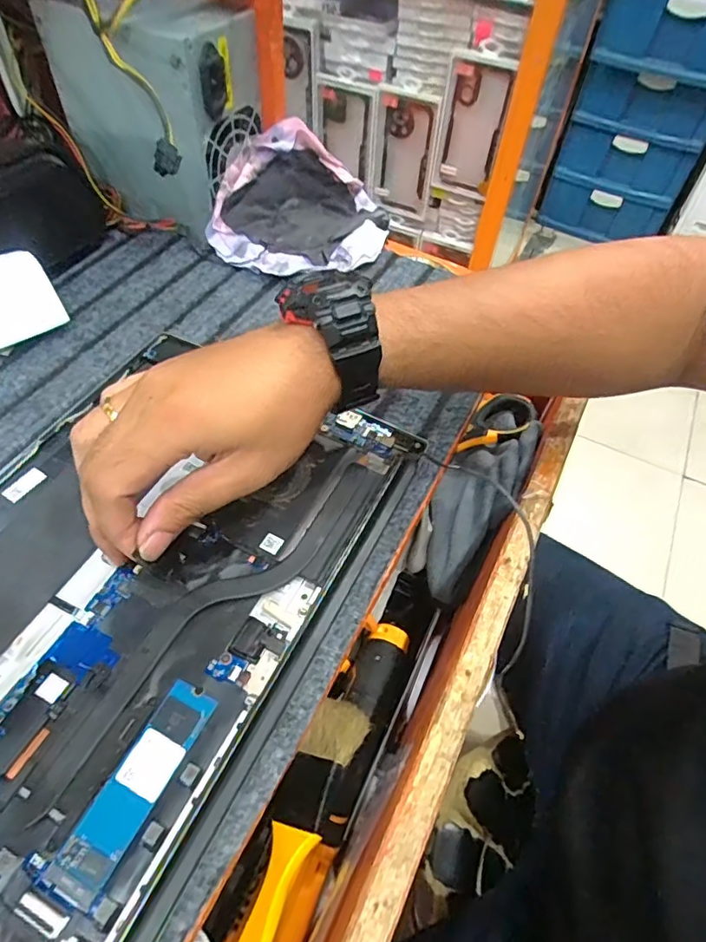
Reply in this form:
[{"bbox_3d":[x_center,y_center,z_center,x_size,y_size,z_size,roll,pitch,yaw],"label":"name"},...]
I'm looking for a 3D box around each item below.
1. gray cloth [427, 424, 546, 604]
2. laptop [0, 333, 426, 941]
[{"bbox_3d":[0.095,0.022,0.413,0.049,0.064,0.159,25,84,12],"label":"gray cloth"},{"bbox_3d":[-0.121,0.054,0.284,0.210,0.013,0.309,25,56,12],"label":"laptop"}]

